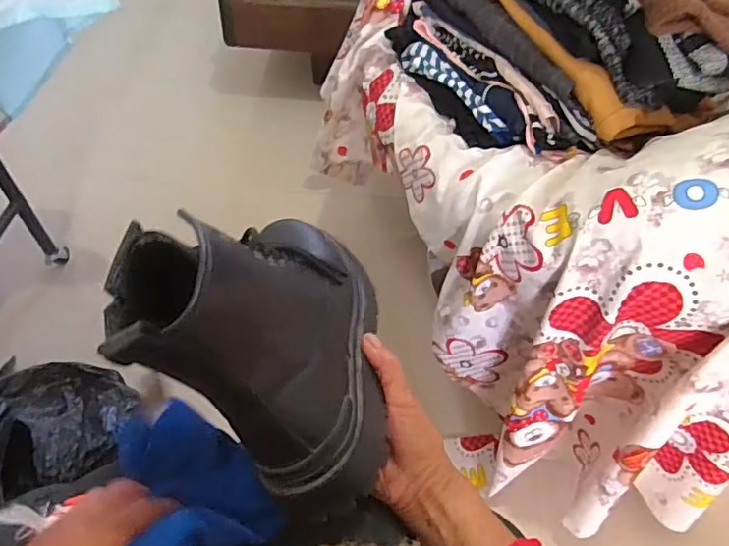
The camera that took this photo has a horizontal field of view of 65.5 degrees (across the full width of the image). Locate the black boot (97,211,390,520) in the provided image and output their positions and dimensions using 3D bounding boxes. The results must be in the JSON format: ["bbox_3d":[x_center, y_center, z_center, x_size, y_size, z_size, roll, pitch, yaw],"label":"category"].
[{"bbox_3d":[-0.075,0.021,0.405,0.100,0.212,0.261,-23,37,23],"label":"black boot"}]

